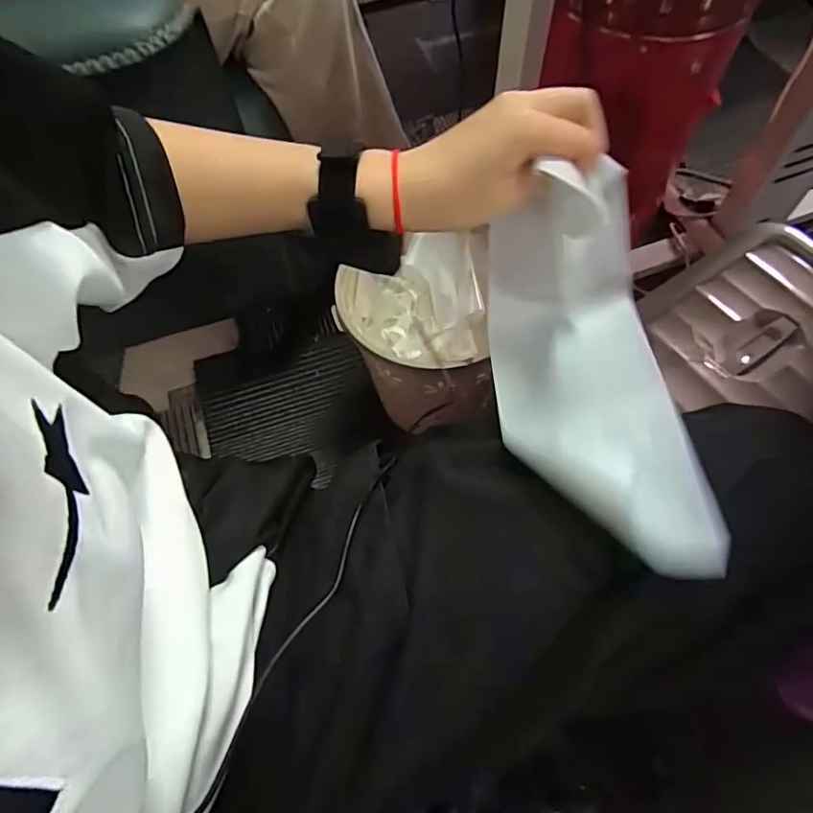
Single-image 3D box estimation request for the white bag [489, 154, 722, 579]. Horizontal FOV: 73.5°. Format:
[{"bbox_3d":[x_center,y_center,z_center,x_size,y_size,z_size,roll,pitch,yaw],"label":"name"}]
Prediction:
[{"bbox_3d":[0.108,-0.031,0.307,0.101,0.105,0.238,-8,64,-1],"label":"white bag"}]

